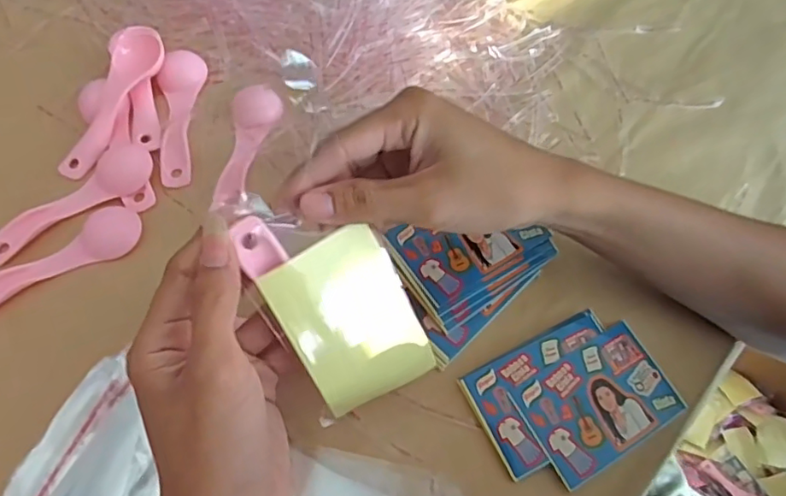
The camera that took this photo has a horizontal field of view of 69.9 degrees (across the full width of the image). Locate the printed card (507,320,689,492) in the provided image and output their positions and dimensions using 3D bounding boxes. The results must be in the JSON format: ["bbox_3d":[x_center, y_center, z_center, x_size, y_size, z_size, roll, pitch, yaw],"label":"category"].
[{"bbox_3d":[0.119,0.086,0.323,0.091,0.007,0.059,-26,70,-17],"label":"printed card"}]

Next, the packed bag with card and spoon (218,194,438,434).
[{"bbox_3d":[-0.027,0.023,0.273,0.065,0.007,0.119,-30,105,-19],"label":"packed bag with card and spoon"}]

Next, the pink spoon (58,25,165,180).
[{"bbox_3d":[-0.191,-0.098,0.384,0.030,0.014,0.112,22,82,8],"label":"pink spoon"}]

